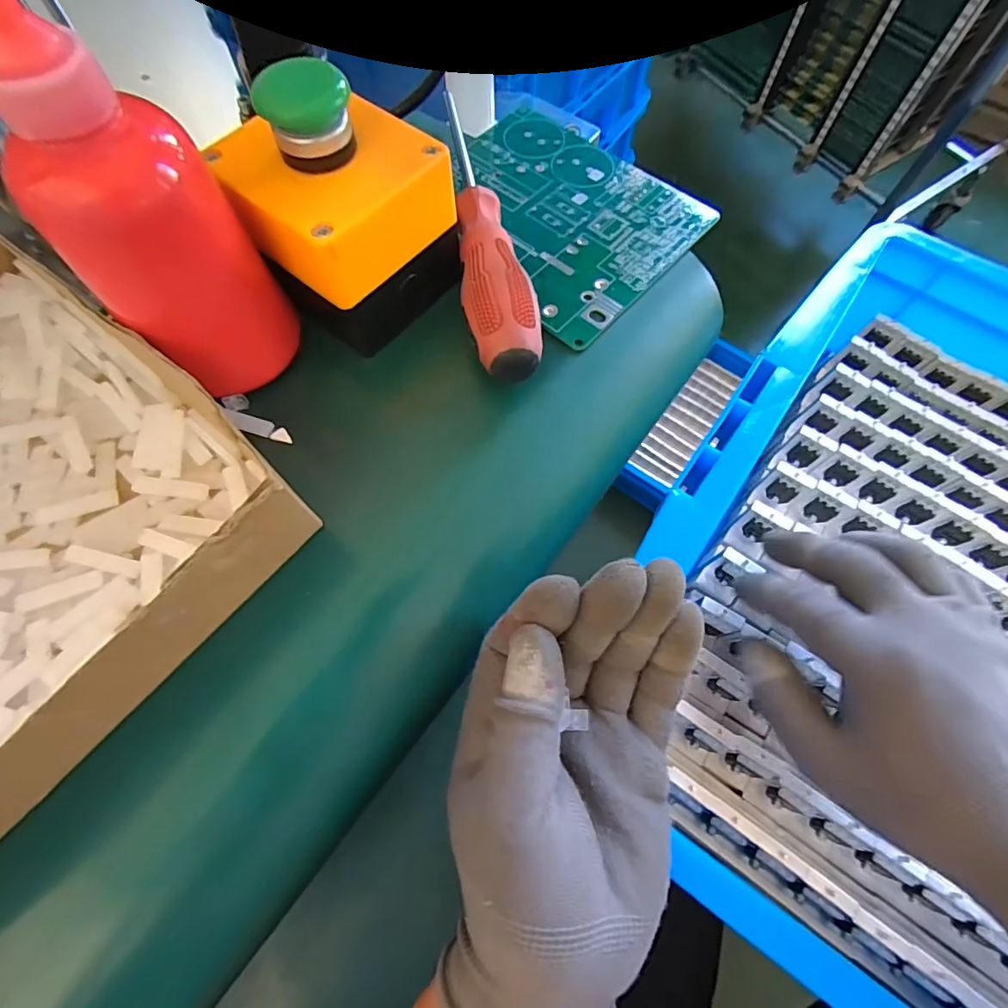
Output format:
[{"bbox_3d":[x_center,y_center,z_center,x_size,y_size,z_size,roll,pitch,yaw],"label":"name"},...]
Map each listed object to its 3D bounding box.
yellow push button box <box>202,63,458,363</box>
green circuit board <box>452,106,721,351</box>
[{"bbox_3d":[-0.072,-0.124,0.215,0.083,0.084,0.076,31,71,11],"label":"yellow push button box"},{"bbox_3d":[0.026,-0.157,0.275,0.140,0.005,0.123,41,73,14],"label":"green circuit board"}]

